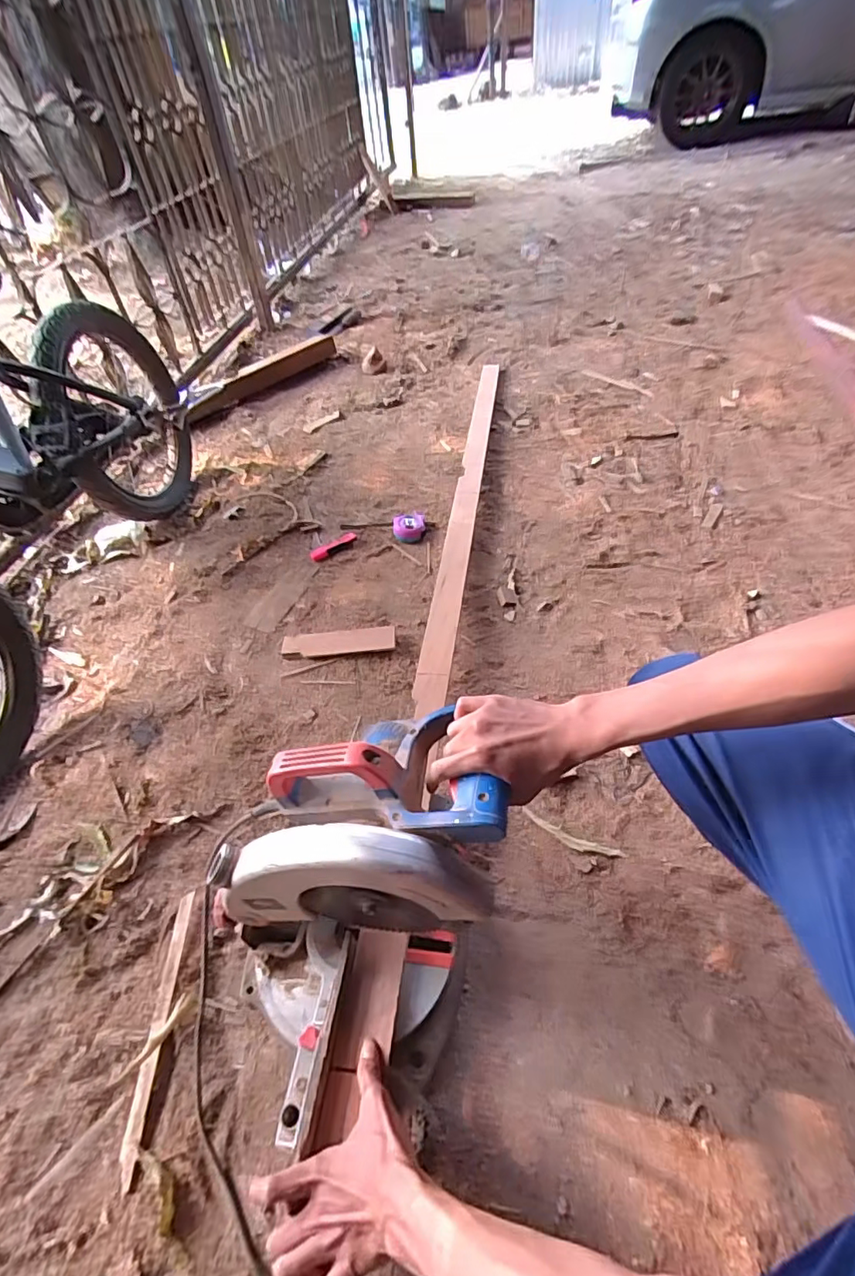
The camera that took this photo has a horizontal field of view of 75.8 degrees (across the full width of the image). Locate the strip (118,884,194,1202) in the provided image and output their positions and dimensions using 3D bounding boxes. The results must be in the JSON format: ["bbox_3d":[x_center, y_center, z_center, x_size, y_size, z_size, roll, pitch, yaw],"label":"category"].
[{"bbox_3d":[-0.298,0.425,0.611,0.020,0.004,0.264,-10,46,6],"label":"strip"}]

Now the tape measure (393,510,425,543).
[{"bbox_3d":[-0.040,-0.239,1.185,0.068,0.032,0.064,-7,47,-1],"label":"tape measure"}]

